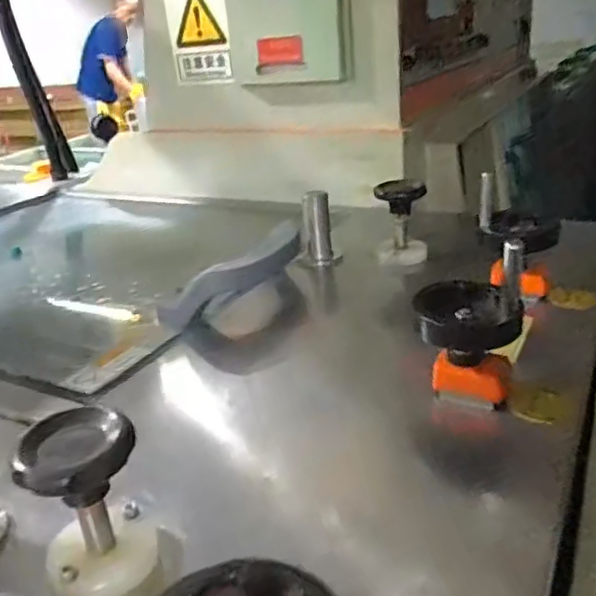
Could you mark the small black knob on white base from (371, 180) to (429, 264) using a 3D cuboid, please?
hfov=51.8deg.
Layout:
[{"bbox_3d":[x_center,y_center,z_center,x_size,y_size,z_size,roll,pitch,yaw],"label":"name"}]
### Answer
[{"bbox_3d":[0.150,-0.107,0.885,0.071,0.114,0.058,3,26,14],"label":"small black knob on white base"}]

